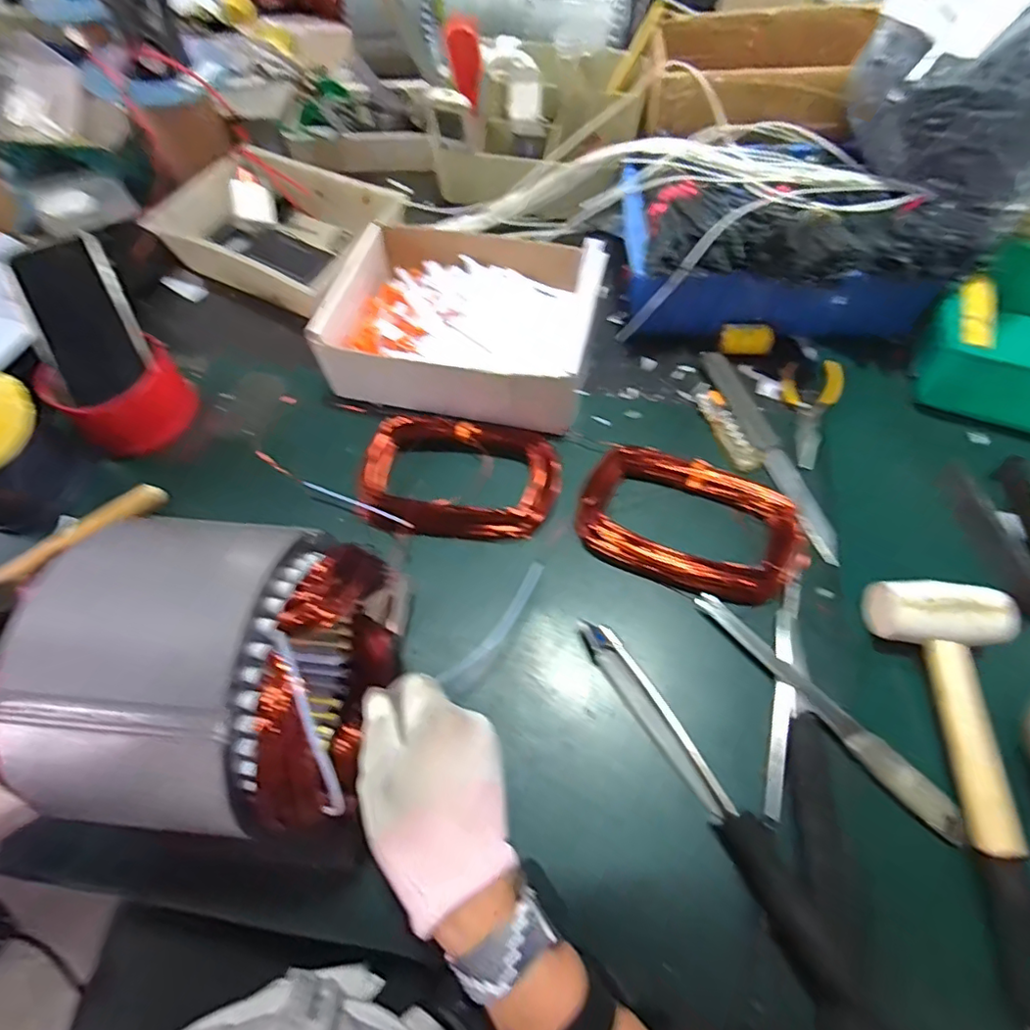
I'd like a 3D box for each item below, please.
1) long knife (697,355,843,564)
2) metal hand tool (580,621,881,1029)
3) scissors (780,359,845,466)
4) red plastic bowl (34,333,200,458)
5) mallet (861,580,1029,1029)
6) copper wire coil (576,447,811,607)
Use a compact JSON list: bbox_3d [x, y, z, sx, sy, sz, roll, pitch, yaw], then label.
[{"bbox_3d":[0.231,-0.063,0.514,0.029,0.011,0.235,-15,63,-6],"label":"long knife"},{"bbox_3d":[0.137,0.200,0.366,0.042,0.023,0.303,-26,65,-11],"label":"metal hand tool"},{"bbox_3d":[0.276,-0.098,0.528,0.050,0.017,0.122,17,64,10],"label":"scissors"},{"bbox_3d":[-0.368,-0.114,0.535,0.101,0.078,0.101,-1,62,1],"label":"red plastic bowl"},{"bbox_3d":[0.313,0.169,0.362,0.087,0.046,0.262,-3,62,0],"label":"mallet"},{"bbox_3d":[0.147,0.007,0.467,0.181,0.025,0.108,15,64,9],"label":"copper wire coil"}]

